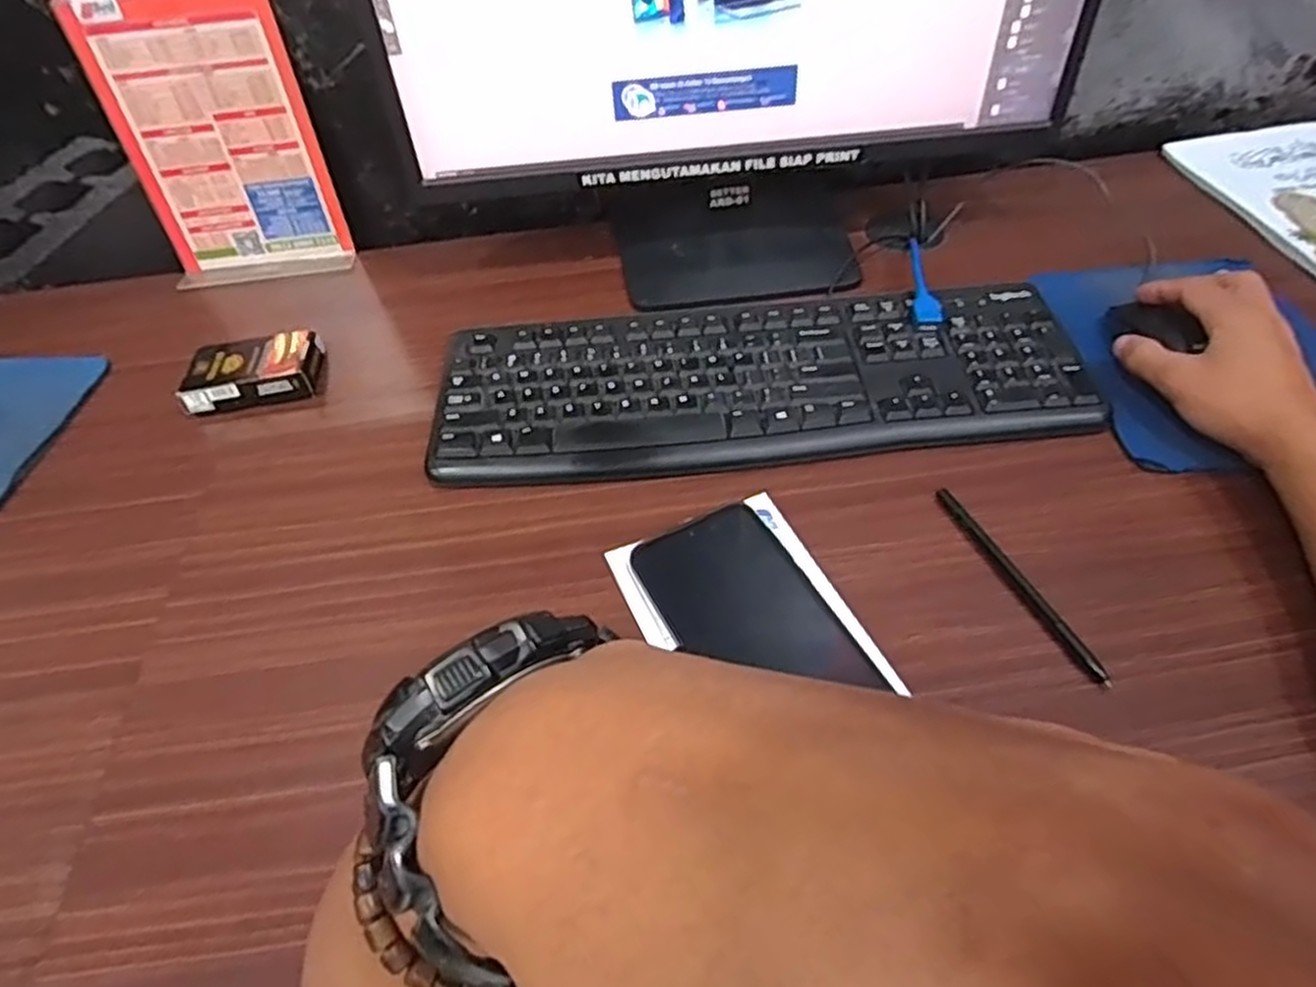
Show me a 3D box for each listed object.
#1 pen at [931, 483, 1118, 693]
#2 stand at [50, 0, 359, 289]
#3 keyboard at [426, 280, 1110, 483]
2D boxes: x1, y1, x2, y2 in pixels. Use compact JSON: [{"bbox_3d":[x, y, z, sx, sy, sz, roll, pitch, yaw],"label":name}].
[{"bbox_3d":[0.197,0.046,0.426,0.009,0.010,0.138,-20,51,-12],"label":"pen"},{"bbox_3d":[-0.355,-0.278,0.626,0.152,0.203,0.062,-7,50,-1],"label":"stand"},{"bbox_3d":[0.065,-0.085,0.537,0.428,0.019,0.152,-5,52,0],"label":"keyboard"}]

